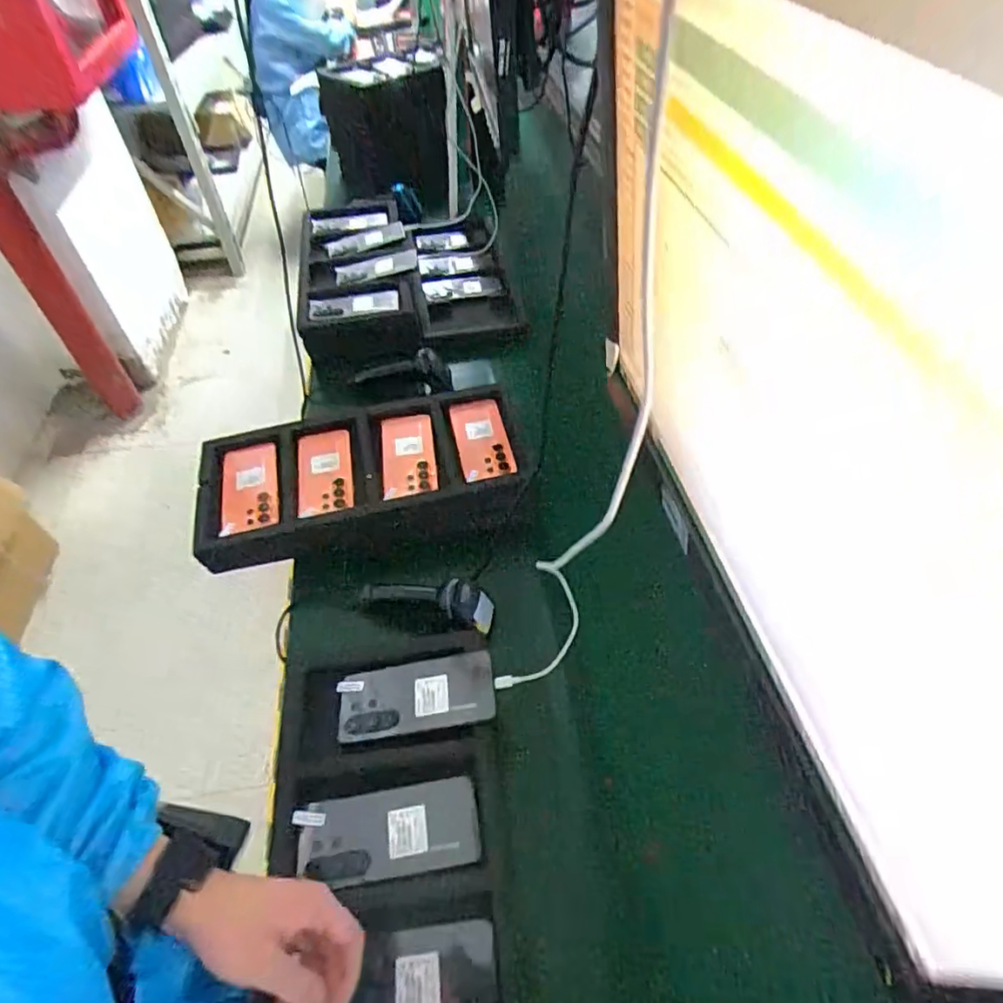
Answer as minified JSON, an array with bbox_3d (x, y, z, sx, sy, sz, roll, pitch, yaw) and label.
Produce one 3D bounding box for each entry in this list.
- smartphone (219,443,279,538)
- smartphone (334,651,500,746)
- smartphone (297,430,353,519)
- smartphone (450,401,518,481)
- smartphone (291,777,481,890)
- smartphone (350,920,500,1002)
[{"bbox_3d":[-0.363,-0.021,0.840,0.076,0.016,0.154,-13,52,-8],"label":"smartphone"},{"bbox_3d":[-0.092,0.210,0.636,0.167,0.007,0.075,-10,57,3],"label":"smartphone"},{"bbox_3d":[-0.262,-0.045,0.869,0.077,0.013,0.159,-10,51,-5],"label":"smartphone"},{"bbox_3d":[-0.030,-0.099,0.902,0.081,0.011,0.163,-11,51,-6],"label":"smartphone"},{"bbox_3d":[-0.108,0.317,0.563,0.167,0.010,0.075,-8,51,-4],"label":"smartphone"},{"bbox_3d":[-0.086,0.404,0.487,0.163,0.007,0.076,-6,51,-2],"label":"smartphone"}]

